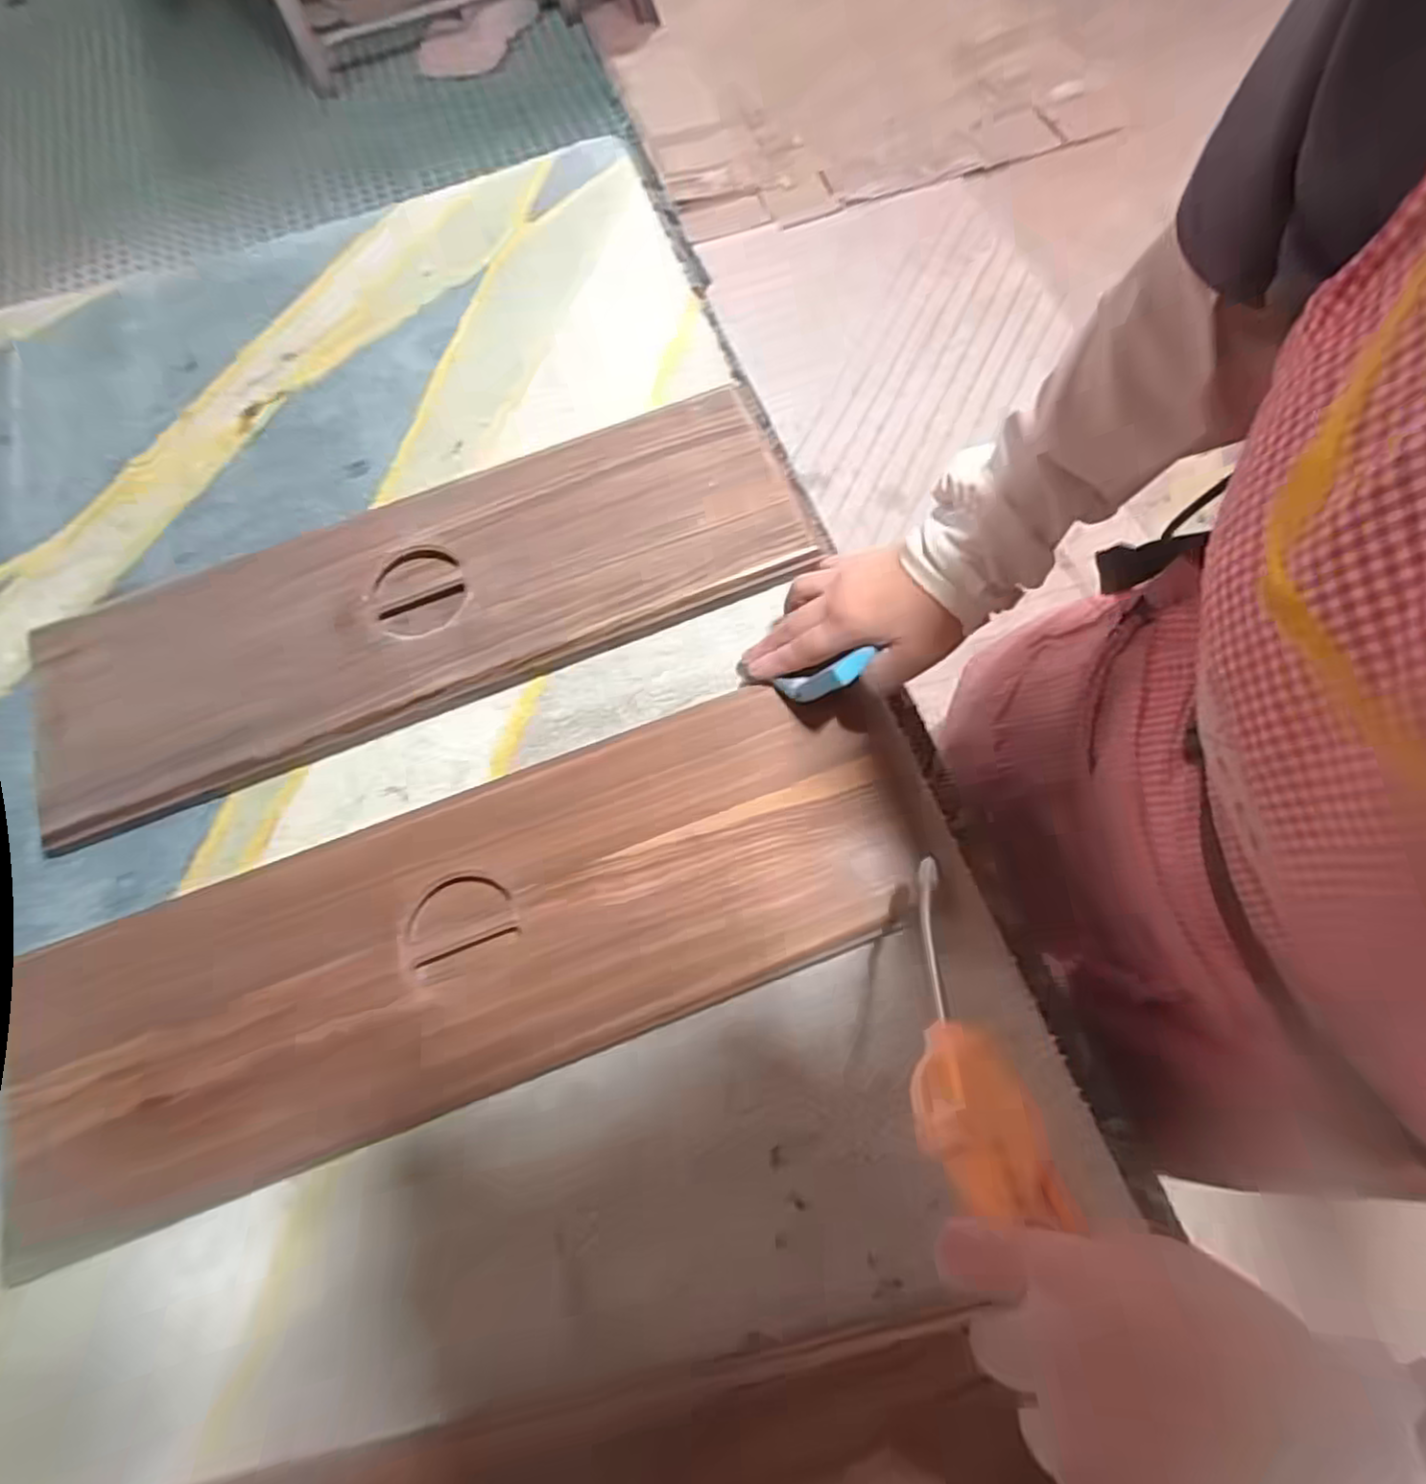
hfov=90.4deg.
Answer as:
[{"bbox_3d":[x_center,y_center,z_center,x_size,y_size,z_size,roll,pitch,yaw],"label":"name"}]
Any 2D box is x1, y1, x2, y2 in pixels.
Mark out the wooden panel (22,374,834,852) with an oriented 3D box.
[{"bbox_3d":[-0.210,-0.106,0.515,0.542,0.033,0.176,-21,69,-6],"label":"wooden panel"}]

